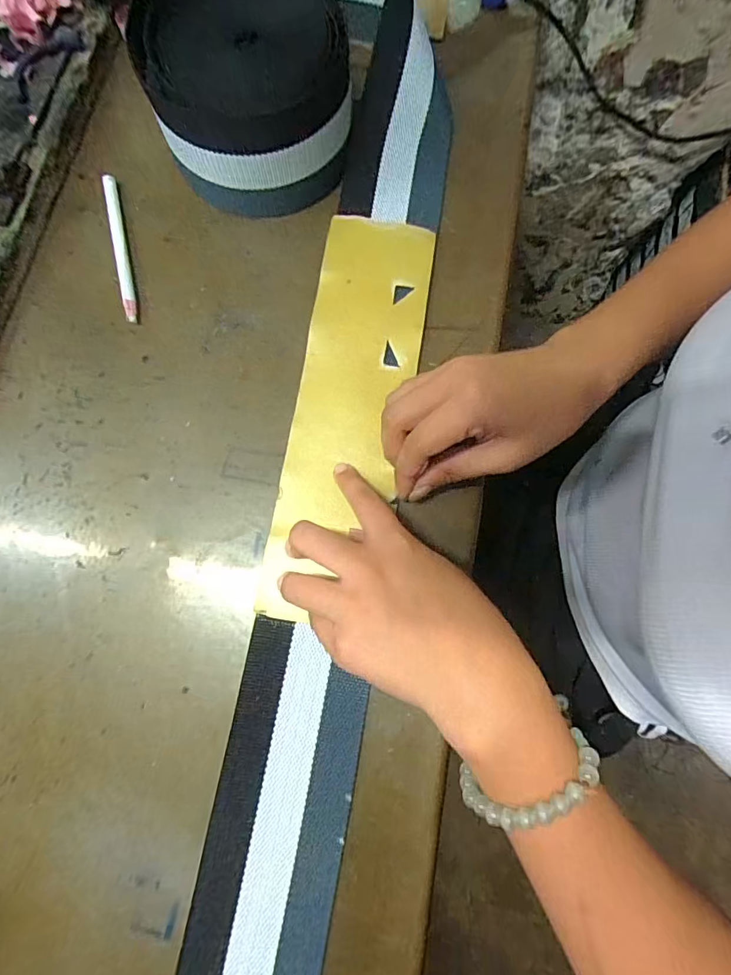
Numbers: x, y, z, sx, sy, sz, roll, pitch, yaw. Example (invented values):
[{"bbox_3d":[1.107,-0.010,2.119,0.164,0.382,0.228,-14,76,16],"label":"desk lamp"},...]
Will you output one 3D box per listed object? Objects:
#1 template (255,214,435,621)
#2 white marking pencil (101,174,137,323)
[{"bbox_3d":[-0.009,-0.054,0.306,0.072,0.005,0.275,10,80,0],"label":"template"},{"bbox_3d":[-0.177,-0.173,0.333,0.010,0.009,0.118,-14,78,-3],"label":"white marking pencil"}]

